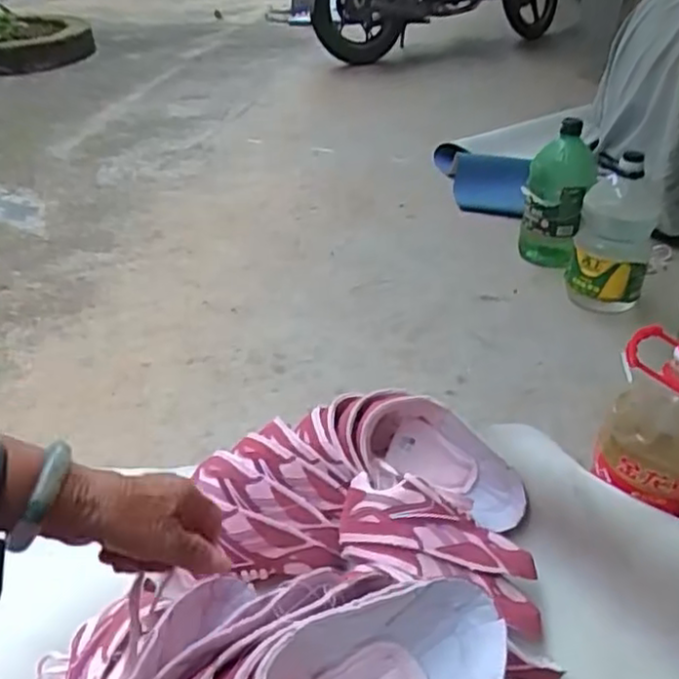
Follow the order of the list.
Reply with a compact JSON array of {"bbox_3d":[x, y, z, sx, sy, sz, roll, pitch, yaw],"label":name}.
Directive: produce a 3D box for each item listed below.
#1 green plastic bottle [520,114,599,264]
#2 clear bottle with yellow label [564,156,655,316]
[{"bbox_3d":[0.532,-0.342,1.707,0.149,0.325,0.159,12,35,13],"label":"green plastic bottle"},{"bbox_3d":[0.623,-0.241,1.555,0.163,0.310,0.196,15,36,17],"label":"clear bottle with yellow label"}]

